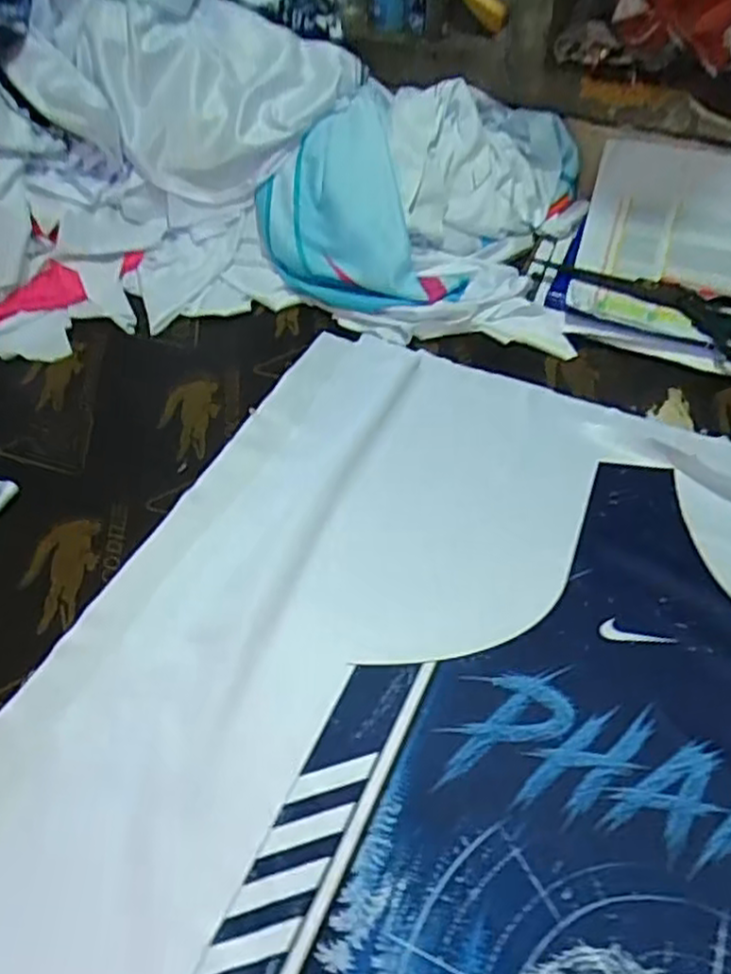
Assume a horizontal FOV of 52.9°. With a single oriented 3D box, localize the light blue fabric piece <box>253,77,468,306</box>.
[{"bbox_3d":[-0.010,-0.297,0.832,0.178,0.150,0.252,-28,56,-22],"label":"light blue fabric piece"}]

